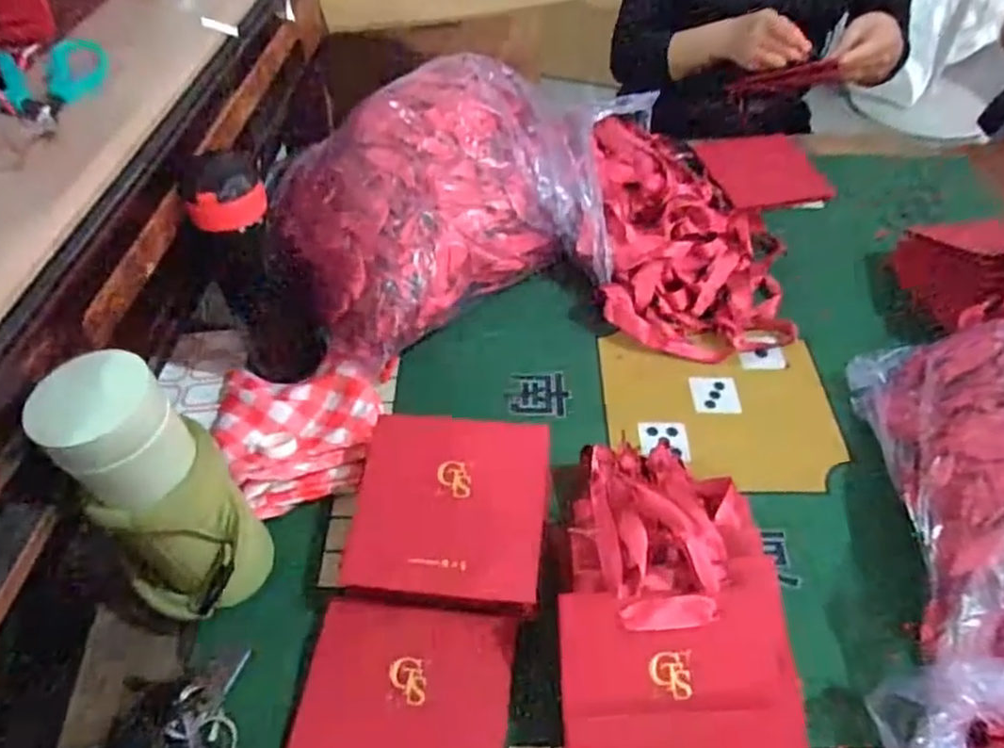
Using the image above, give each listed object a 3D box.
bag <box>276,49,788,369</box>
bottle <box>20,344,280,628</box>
[{"bbox_3d":[0.037,-0.175,0.722,0.489,0.171,0.340,-11,49,-11],"label":"bag"},{"bbox_3d":[-0.217,0.084,0.451,0.088,0.202,0.080,-28,54,-24],"label":"bottle"}]

